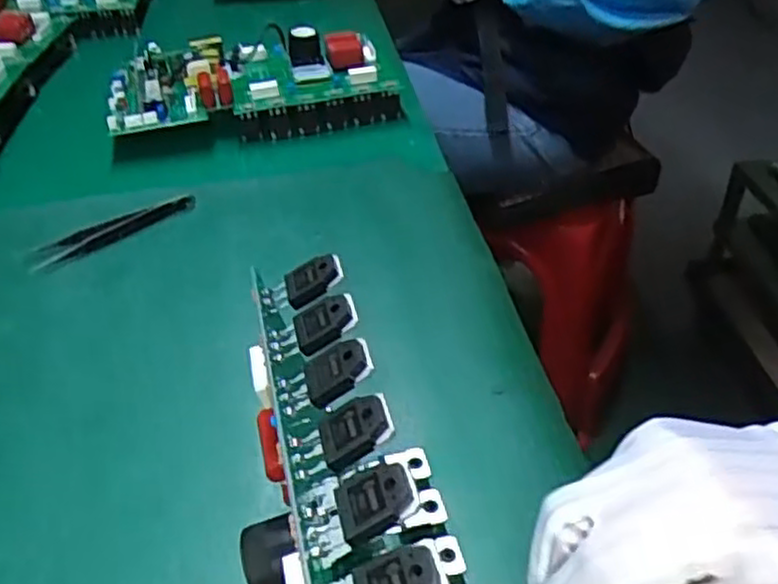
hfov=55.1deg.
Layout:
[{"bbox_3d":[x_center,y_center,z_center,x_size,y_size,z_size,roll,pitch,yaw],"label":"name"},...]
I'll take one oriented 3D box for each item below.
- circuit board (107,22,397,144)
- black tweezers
[{"bbox_3d":[-0.113,-0.172,0.611,0.225,0.053,0.119,-13,40,-14],"label":"circuit board"},{"bbox_3d":[-0.177,-0.041,0.484,0.106,0.012,0.023,-26,45,-27],"label":"black tweezers"}]

